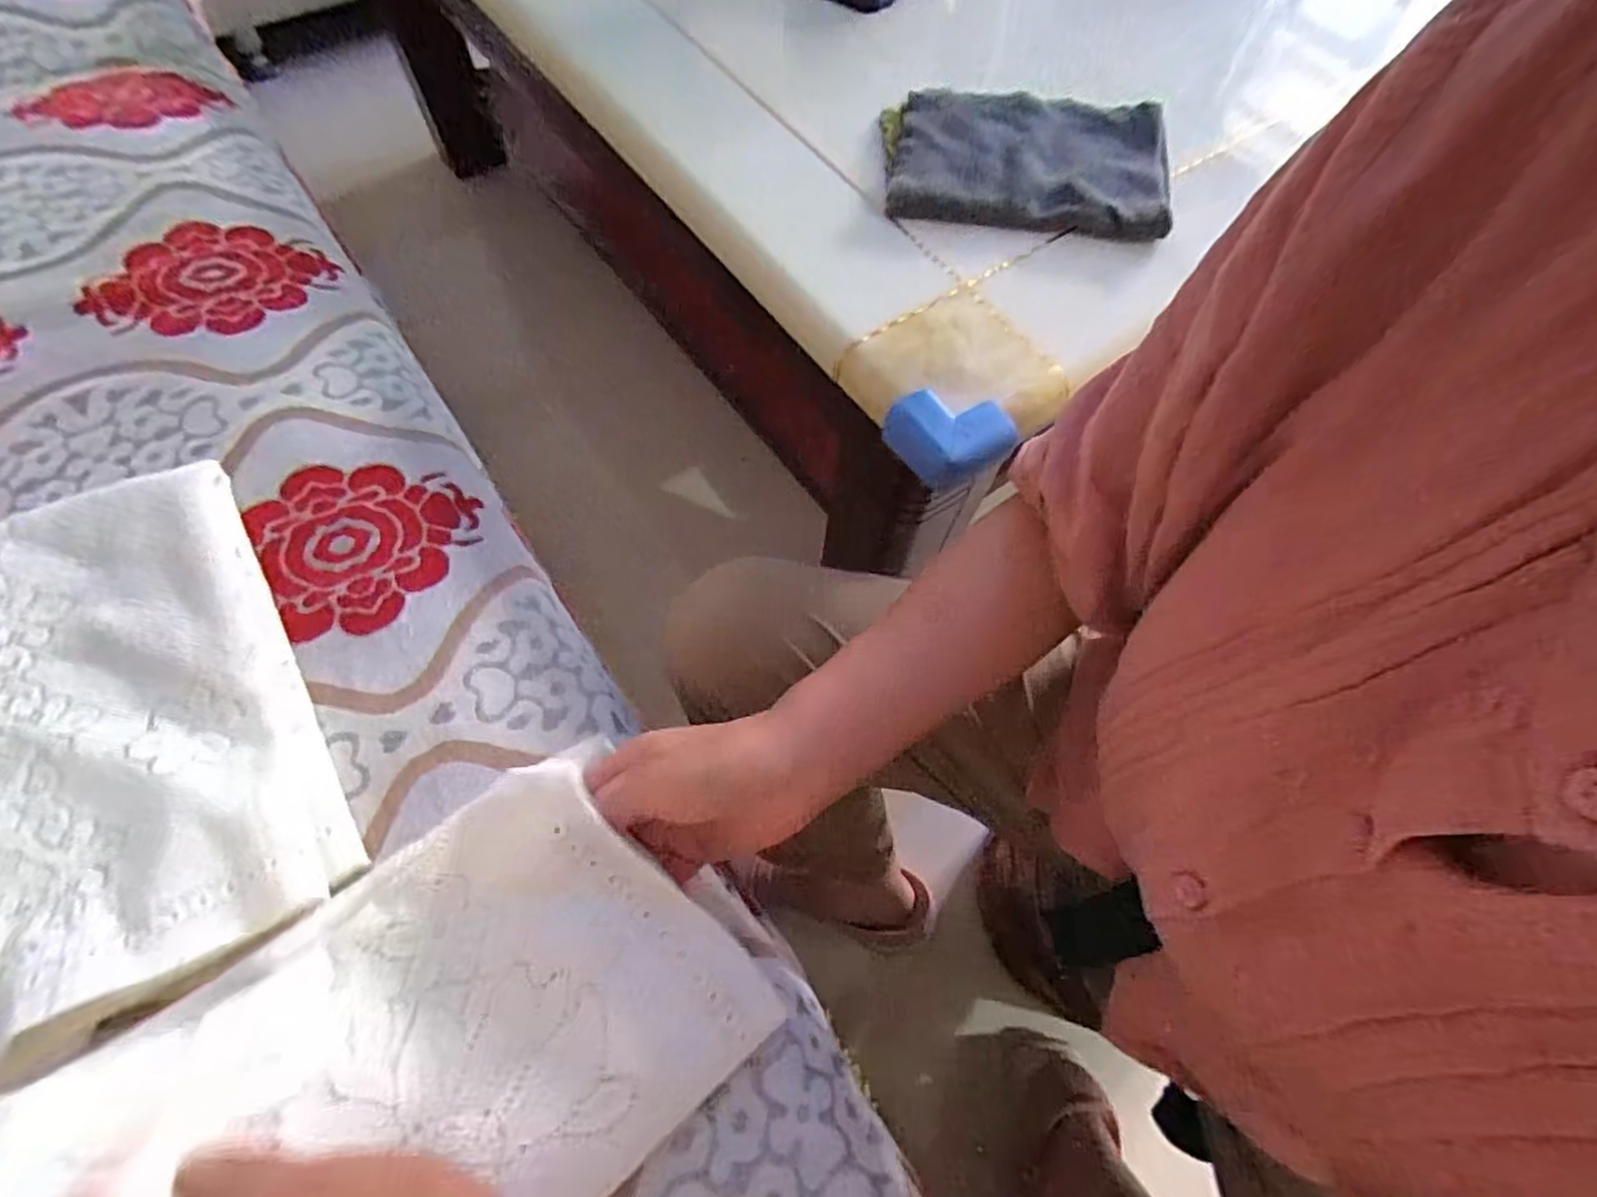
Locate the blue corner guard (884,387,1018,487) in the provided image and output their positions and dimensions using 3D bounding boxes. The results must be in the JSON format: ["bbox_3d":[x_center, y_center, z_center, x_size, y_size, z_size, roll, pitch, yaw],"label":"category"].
[{"bbox_3d":[0.094,-0.105,0.427,0.063,0.028,0.056,-25,69,-14],"label":"blue corner guard"}]

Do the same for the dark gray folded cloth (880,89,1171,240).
[{"bbox_3d":[0.170,-0.332,0.518,0.206,0.019,0.142,8,65,1],"label":"dark gray folded cloth"}]

